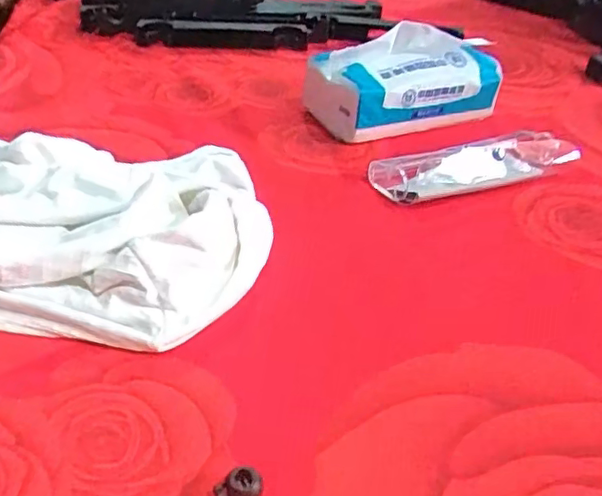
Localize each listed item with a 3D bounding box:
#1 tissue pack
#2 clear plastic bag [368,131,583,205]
[{"bbox_3d":[0.092,-0.157,0.540,0.168,0.079,0.090,-12,37,-21],"label":"tissue pack"},{"bbox_3d":[0.137,-0.068,0.463,0.163,0.027,0.052,-12,38,-19],"label":"clear plastic bag"}]

